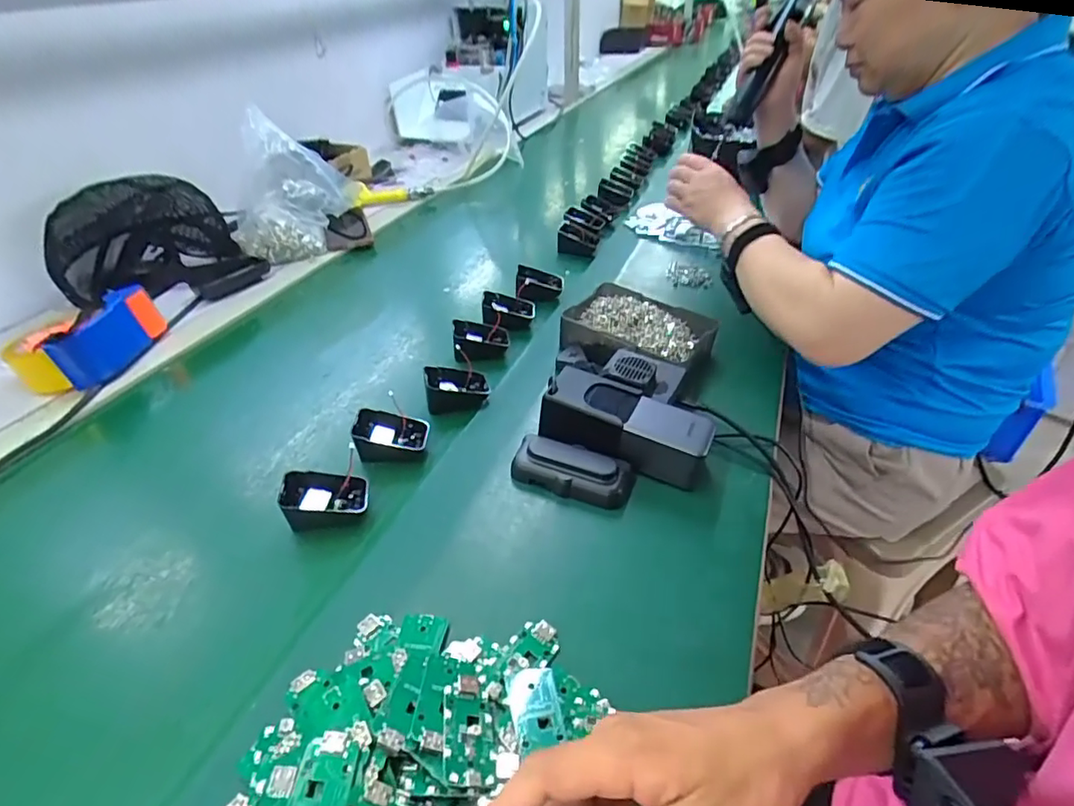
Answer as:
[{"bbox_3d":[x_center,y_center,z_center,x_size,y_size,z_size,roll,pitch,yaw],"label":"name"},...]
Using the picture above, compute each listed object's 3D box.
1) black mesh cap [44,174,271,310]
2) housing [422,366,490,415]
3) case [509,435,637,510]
[{"bbox_3d":[-0.555,-0.238,0.824,0.253,0.147,0.175,-17,41,-20],"label":"black mesh cap"},{"bbox_3d":[-0.086,-0.016,0.603,0.068,0.039,0.052,-8,38,-9],"label":"housing"},{"bbox_3d":[0.033,0.061,0.513,0.110,0.035,0.050,13,40,17],"label":"case"}]

